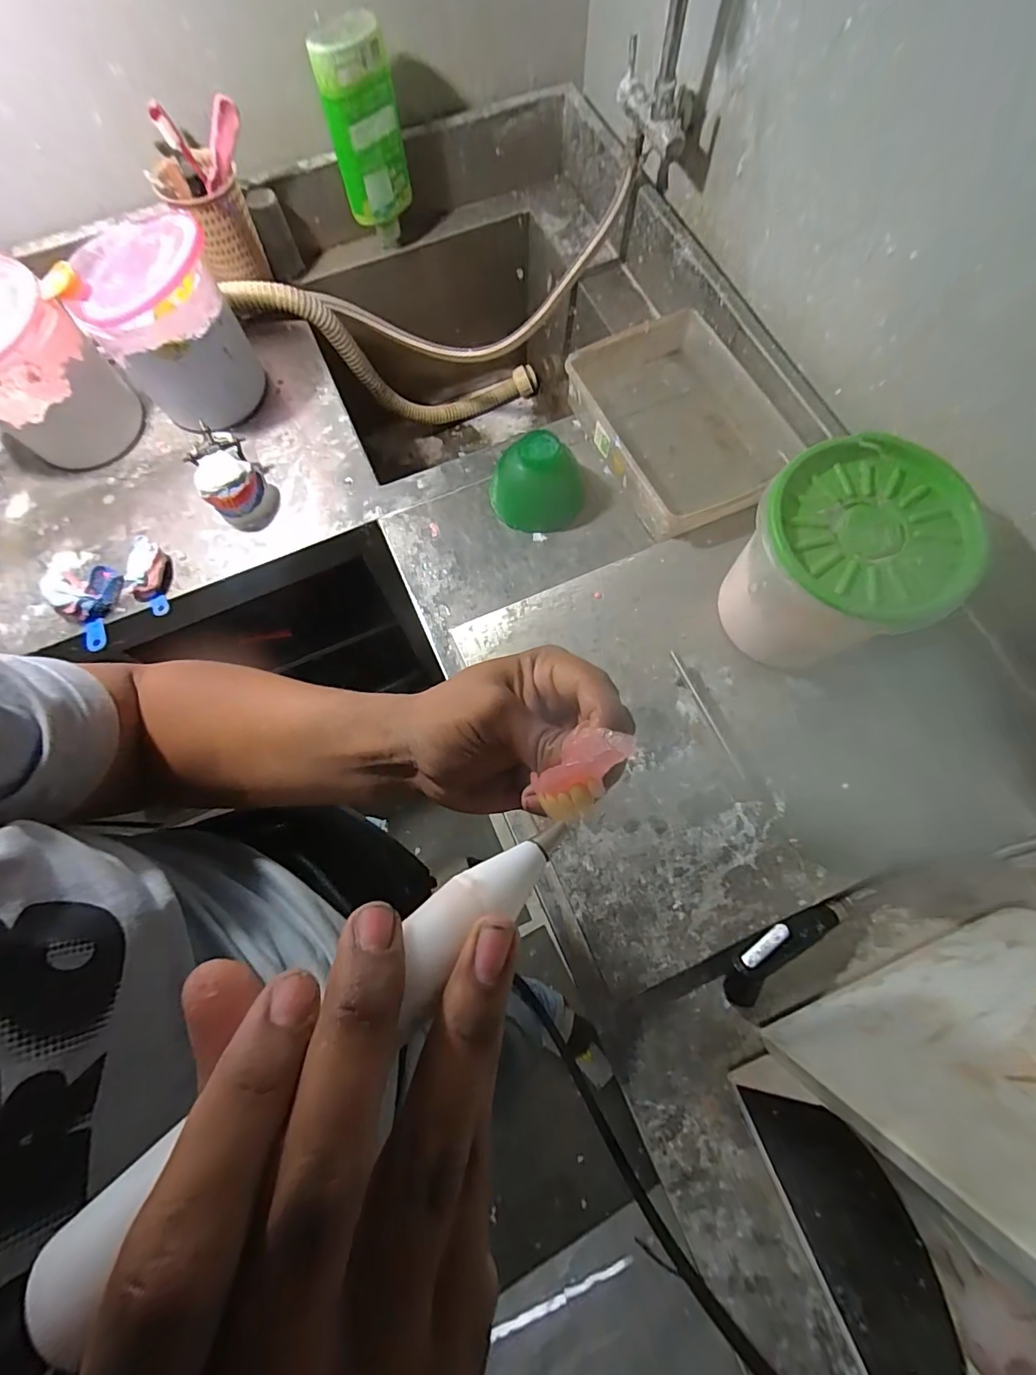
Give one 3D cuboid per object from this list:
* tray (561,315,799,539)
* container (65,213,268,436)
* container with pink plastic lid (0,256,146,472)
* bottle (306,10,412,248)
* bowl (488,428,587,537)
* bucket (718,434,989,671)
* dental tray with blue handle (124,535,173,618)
[{"bbox_3d":[0.203,-0.336,0.645,0.199,0.053,0.291,-28,75,-7],"label":"tray"},{"bbox_3d":[-0.422,-0.433,0.628,0.162,0.196,0.170,-26,74,-7],"label":"container"},{"bbox_3d":[-0.590,-0.378,0.618,0.147,0.167,0.151,38,77,11],"label":"container with pink plastic lid"},{"bbox_3d":[-0.201,-0.731,0.683,0.092,0.203,0.056,-12,73,-3],"label":"bottle"},{"bbox_3d":[0.022,-0.249,0.618,0.094,0.077,0.100,0,73,1],"label":"bowl"},{"bbox_3d":[0.306,-0.116,0.504,0.163,0.172,0.163,0,73,1],"label":"bucket"},{"bbox_3d":[-0.451,-0.139,0.617,0.053,0.034,0.094,-36,76,-9],"label":"dental tray with blue handle"}]

